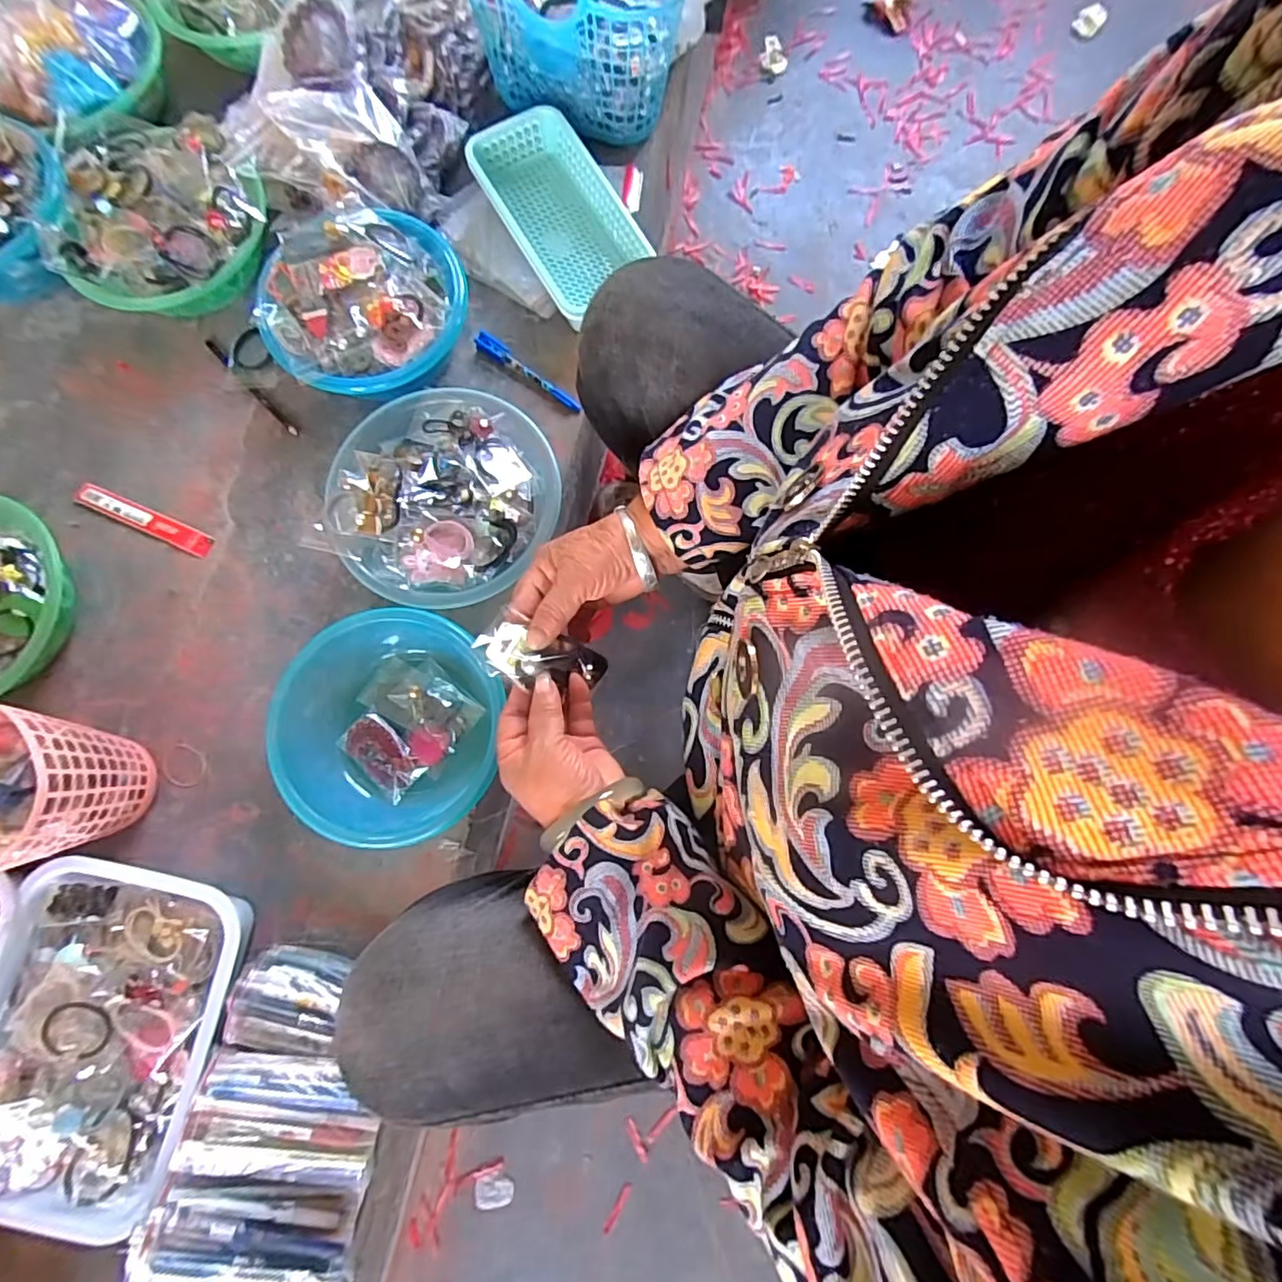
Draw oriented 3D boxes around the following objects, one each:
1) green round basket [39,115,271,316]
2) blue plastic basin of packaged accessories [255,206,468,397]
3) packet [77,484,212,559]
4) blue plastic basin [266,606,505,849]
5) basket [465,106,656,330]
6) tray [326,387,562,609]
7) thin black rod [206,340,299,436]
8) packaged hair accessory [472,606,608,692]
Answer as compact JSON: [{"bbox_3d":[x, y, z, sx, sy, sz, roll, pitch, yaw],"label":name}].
[{"bbox_3d":[-0.568,-0.498,0.725,0.230,0.095,0.256,-30,80,-5],"label":"green round basket"},{"bbox_3d":[-0.315,-0.378,0.699,0.210,0.085,0.220,0,78,1],"label":"blue plastic basin of packaged accessories"},{"bbox_3d":[-0.574,-0.141,0.695,0.174,0.007,0.027,23,80,5],"label":"packet"},{"bbox_3d":[-0.258,0.090,0.613,0.192,0.075,0.217,-15,79,-2],"label":"blue plastic basin"},{"bbox_3d":[-0.094,-0.523,0.745,0.135,0.052,0.274,-31,80,-6],"label":"basket"},{"bbox_3d":[-0.209,-0.154,0.658,0.219,0.081,0.238,0,78,1],"label":"tray"},{"bbox_3d":[-0.470,-0.307,0.726,0.010,0.004,0.175,-44,81,-8],"label":"thin black rod"},{"bbox_3d":[-0.069,0.009,0.426,0.092,0.016,0.039,11,78,-18],"label":"packaged hair accessory"}]

